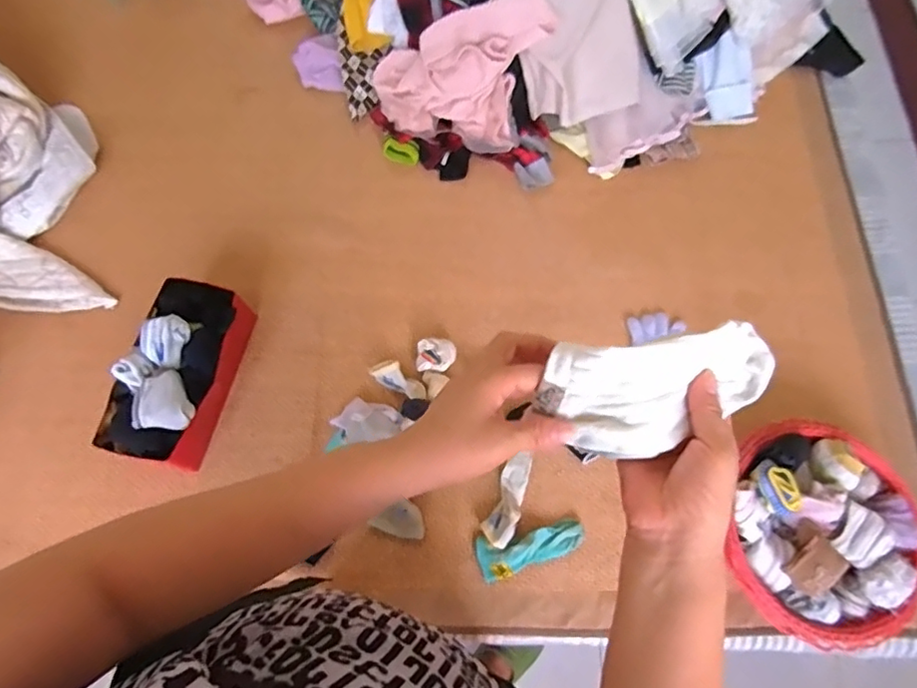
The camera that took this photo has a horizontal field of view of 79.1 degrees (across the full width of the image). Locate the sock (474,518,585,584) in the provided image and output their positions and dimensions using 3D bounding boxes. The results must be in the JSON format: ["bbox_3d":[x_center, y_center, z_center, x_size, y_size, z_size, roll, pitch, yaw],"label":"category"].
[{"bbox_3d":[0.108,0.306,0.823,0.160,0.027,0.064,-10,70,-2],"label":"sock"}]

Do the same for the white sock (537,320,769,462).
[{"bbox_3d":[0.135,0.033,0.377,0.153,0.045,0.076,-5,70,0],"label":"white sock"}]

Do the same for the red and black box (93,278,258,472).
[{"bbox_3d":[-0.438,0.045,0.878,0.145,0.098,0.278,11,71,6],"label":"red and black box"}]

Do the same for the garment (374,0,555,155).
[{"bbox_3d":[-0.009,-0.505,1.003,0.297,0.264,0.067,21,28,11],"label":"garment"}]

